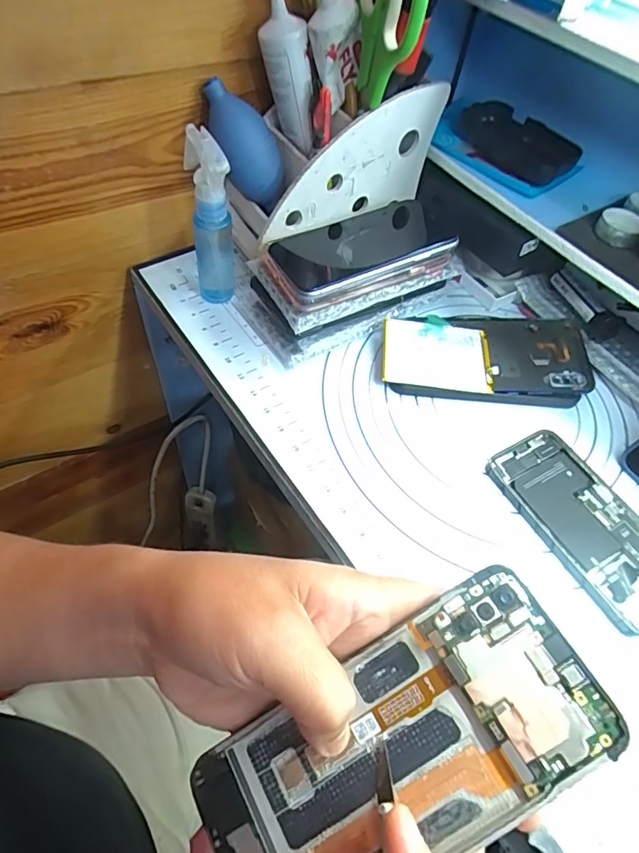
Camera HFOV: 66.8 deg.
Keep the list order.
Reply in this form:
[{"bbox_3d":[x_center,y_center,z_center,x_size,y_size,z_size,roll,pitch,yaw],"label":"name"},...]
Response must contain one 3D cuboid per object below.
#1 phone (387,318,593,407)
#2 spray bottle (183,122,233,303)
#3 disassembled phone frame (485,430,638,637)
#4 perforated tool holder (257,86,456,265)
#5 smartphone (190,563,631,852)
[{"bbox_3d":[0.141,-0.060,0.411,0.173,0.013,0.083,5,66,-4],"label":"phone"},{"bbox_3d":[-0.087,-0.160,0.386,0.031,0.135,0.040,-8,59,-10],"label":"spray bottle"},{"bbox_3d":[0.190,0.067,0.343,0.072,0.011,0.142,-23,62,-18],"label":"disassembled phone frame"},{"bbox_3d":[0.034,-0.200,0.425,0.162,0.143,0.018,-24,62,-19],"label":"perforated tool holder"},{"bbox_3d":[0.028,0.123,0.182,0.152,0.007,0.070,-33,64,1],"label":"smartphone"}]

